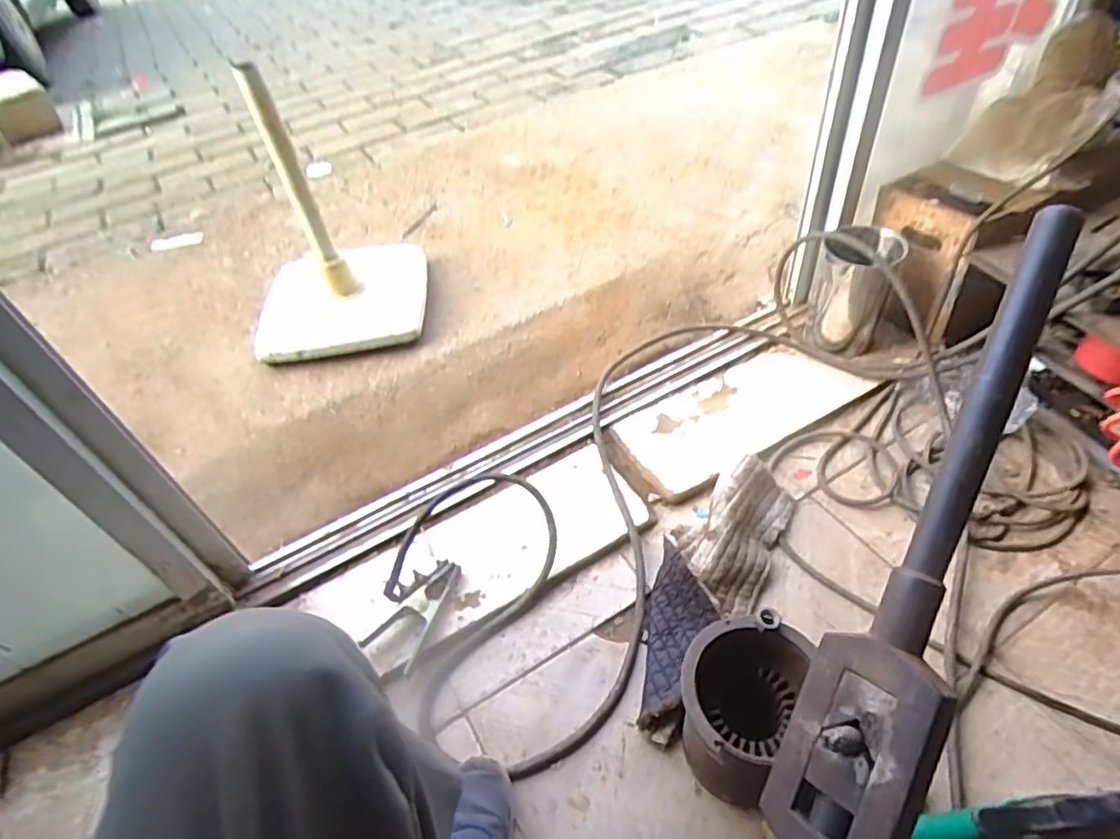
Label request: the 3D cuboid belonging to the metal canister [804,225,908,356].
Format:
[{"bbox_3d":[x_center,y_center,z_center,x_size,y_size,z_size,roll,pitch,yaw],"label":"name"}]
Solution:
[{"bbox_3d":[0.519,-0.224,1.115,0.124,0.198,0.111,19,54,21],"label":"metal canister"}]

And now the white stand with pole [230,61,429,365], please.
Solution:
[{"bbox_3d":[-0.422,-0.343,1.054,0.318,0.409,0.287,-15,48,-7],"label":"white stand with pole"}]

